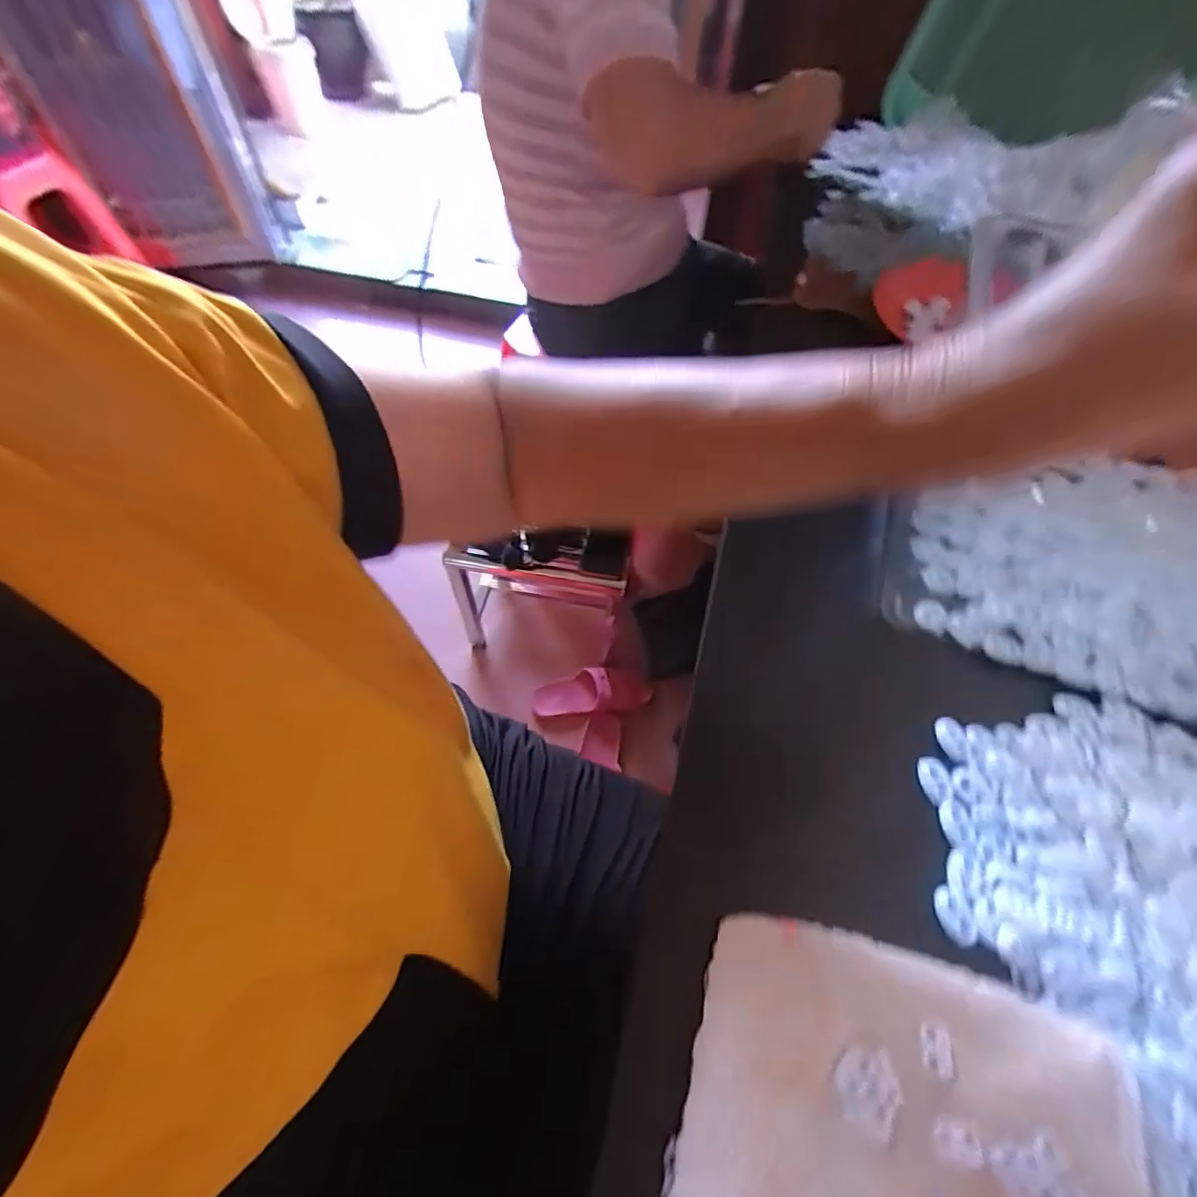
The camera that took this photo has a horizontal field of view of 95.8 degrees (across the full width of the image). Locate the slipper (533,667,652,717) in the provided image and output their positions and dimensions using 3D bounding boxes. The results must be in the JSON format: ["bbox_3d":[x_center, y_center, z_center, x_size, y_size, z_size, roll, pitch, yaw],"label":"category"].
[{"bbox_3d":[-0.013,0.189,1.092,0.228,0.044,0.083,0,56,-2],"label":"slipper"}]

